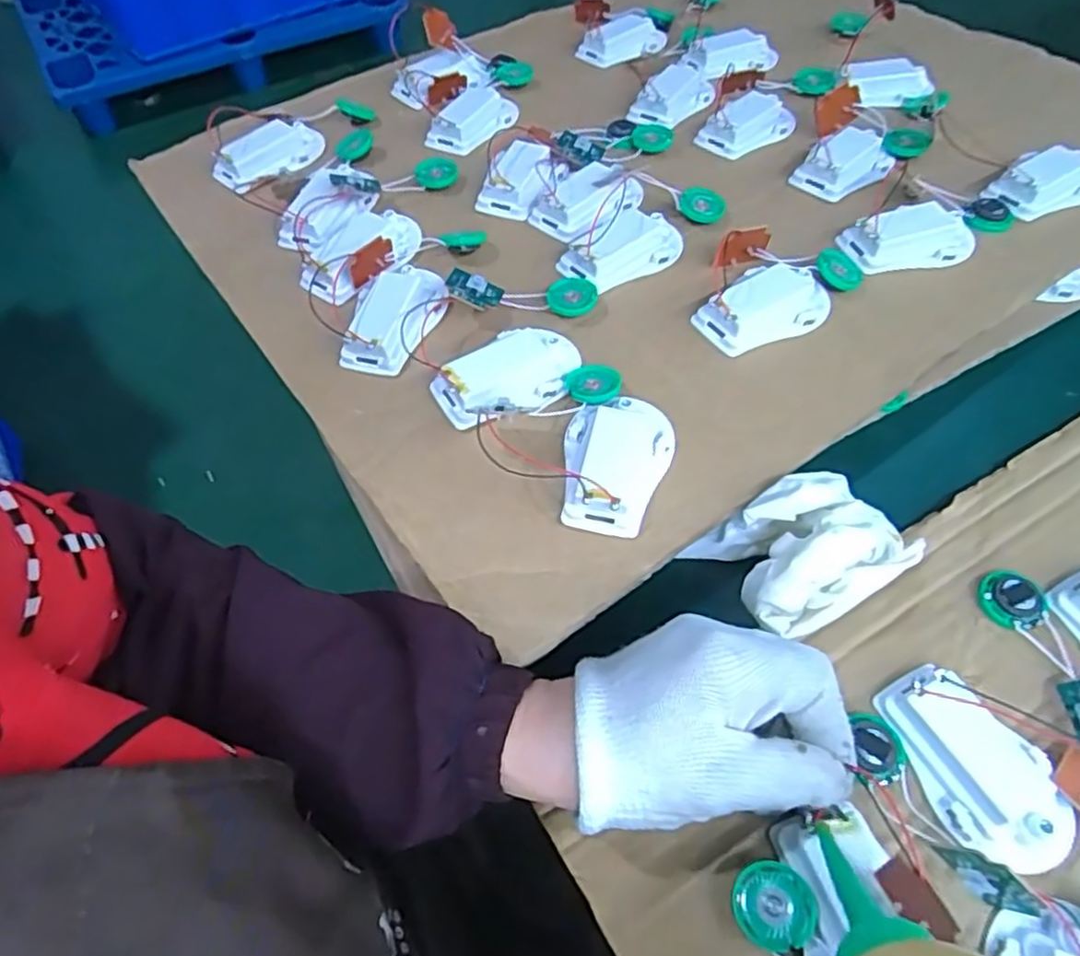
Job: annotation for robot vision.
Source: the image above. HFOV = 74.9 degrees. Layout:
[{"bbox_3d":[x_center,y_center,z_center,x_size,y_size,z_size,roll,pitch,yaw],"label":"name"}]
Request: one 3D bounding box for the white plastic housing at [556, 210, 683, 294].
[{"bbox_3d":[0.052,-0.141,0.428,0.073,0.025,0.045,-38,63,-21],"label":"white plastic housing"}]

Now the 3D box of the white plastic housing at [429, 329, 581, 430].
[{"bbox_3d":[-0.015,-0.056,0.377,0.080,0.021,0.046,-27,60,-15],"label":"white plastic housing"}]

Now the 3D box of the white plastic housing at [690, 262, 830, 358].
[{"bbox_3d":[0.128,-0.097,0.396,0.074,0.022,0.037,-22,59,-12],"label":"white plastic housing"}]

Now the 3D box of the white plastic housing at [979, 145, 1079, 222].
[{"bbox_3d":[0.318,-0.186,0.442,0.069,0.017,0.041,-28,60,-16],"label":"white plastic housing"}]

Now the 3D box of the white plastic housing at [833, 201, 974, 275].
[{"bbox_3d":[0.223,-0.145,0.423,0.076,0.017,0.039,-12,57,-7],"label":"white plastic housing"}]

